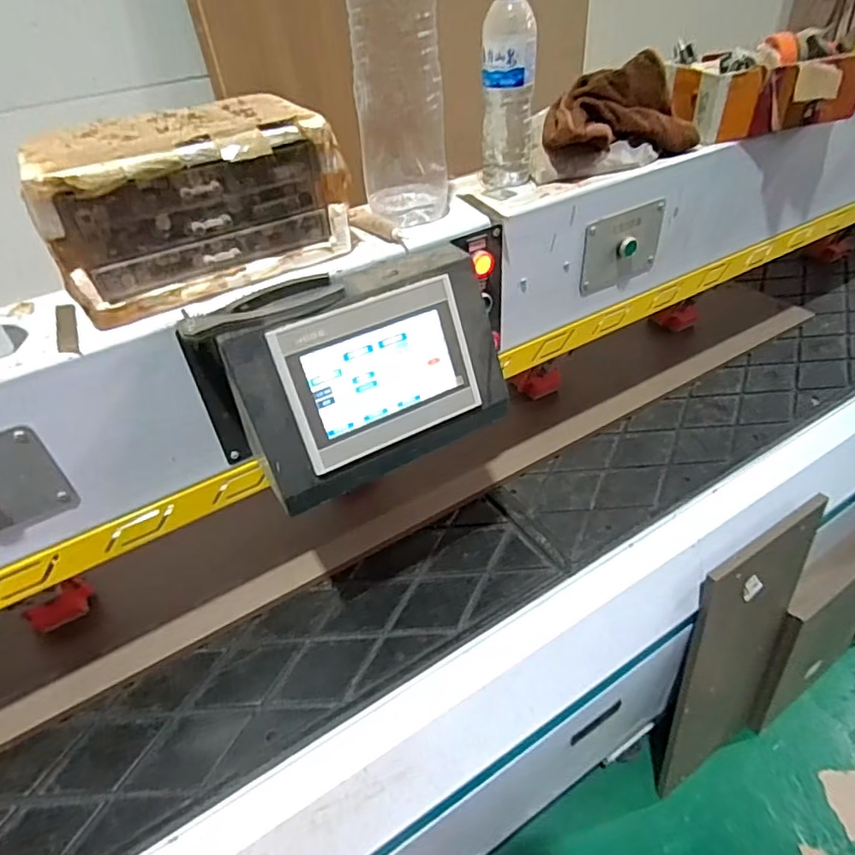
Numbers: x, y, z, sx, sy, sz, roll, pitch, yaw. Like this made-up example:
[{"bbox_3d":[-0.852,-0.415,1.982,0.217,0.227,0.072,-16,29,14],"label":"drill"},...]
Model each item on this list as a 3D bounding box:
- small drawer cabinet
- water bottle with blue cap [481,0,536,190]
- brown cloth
[{"bbox_3d":[-0.229,-0.224,0.569,0.276,0.133,0.145,-25,44,-22],"label":"small drawer cabinet"},{"bbox_3d":[0.096,-0.398,0.683,0.062,0.209,0.055,-3,41,2],"label":"water bottle with blue cap"},{"bbox_3d":[0.246,-0.409,0.750,0.227,0.097,0.106,-19,43,-16],"label":"brown cloth"}]

